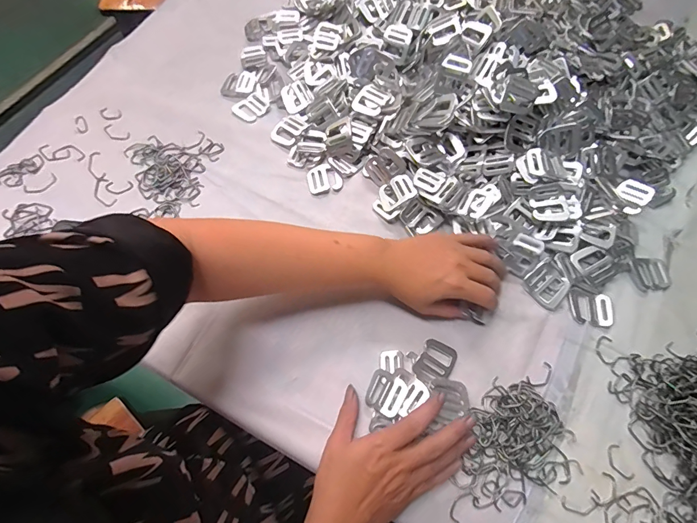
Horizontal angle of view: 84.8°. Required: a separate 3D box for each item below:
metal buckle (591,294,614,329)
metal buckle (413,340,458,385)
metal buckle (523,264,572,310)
[{"bbox_3d":[0.293,0.057,0.439,0.025,0.006,0.040,13,67,4],"label":"metal buckle"},{"bbox_3d":[0.093,0.108,0.403,0.038,0.009,0.047,35,74,3],"label":"metal buckle"},{"bbox_3d":[0.227,0.029,0.436,0.045,0.009,0.038,44,100,16],"label":"metal buckle"}]

